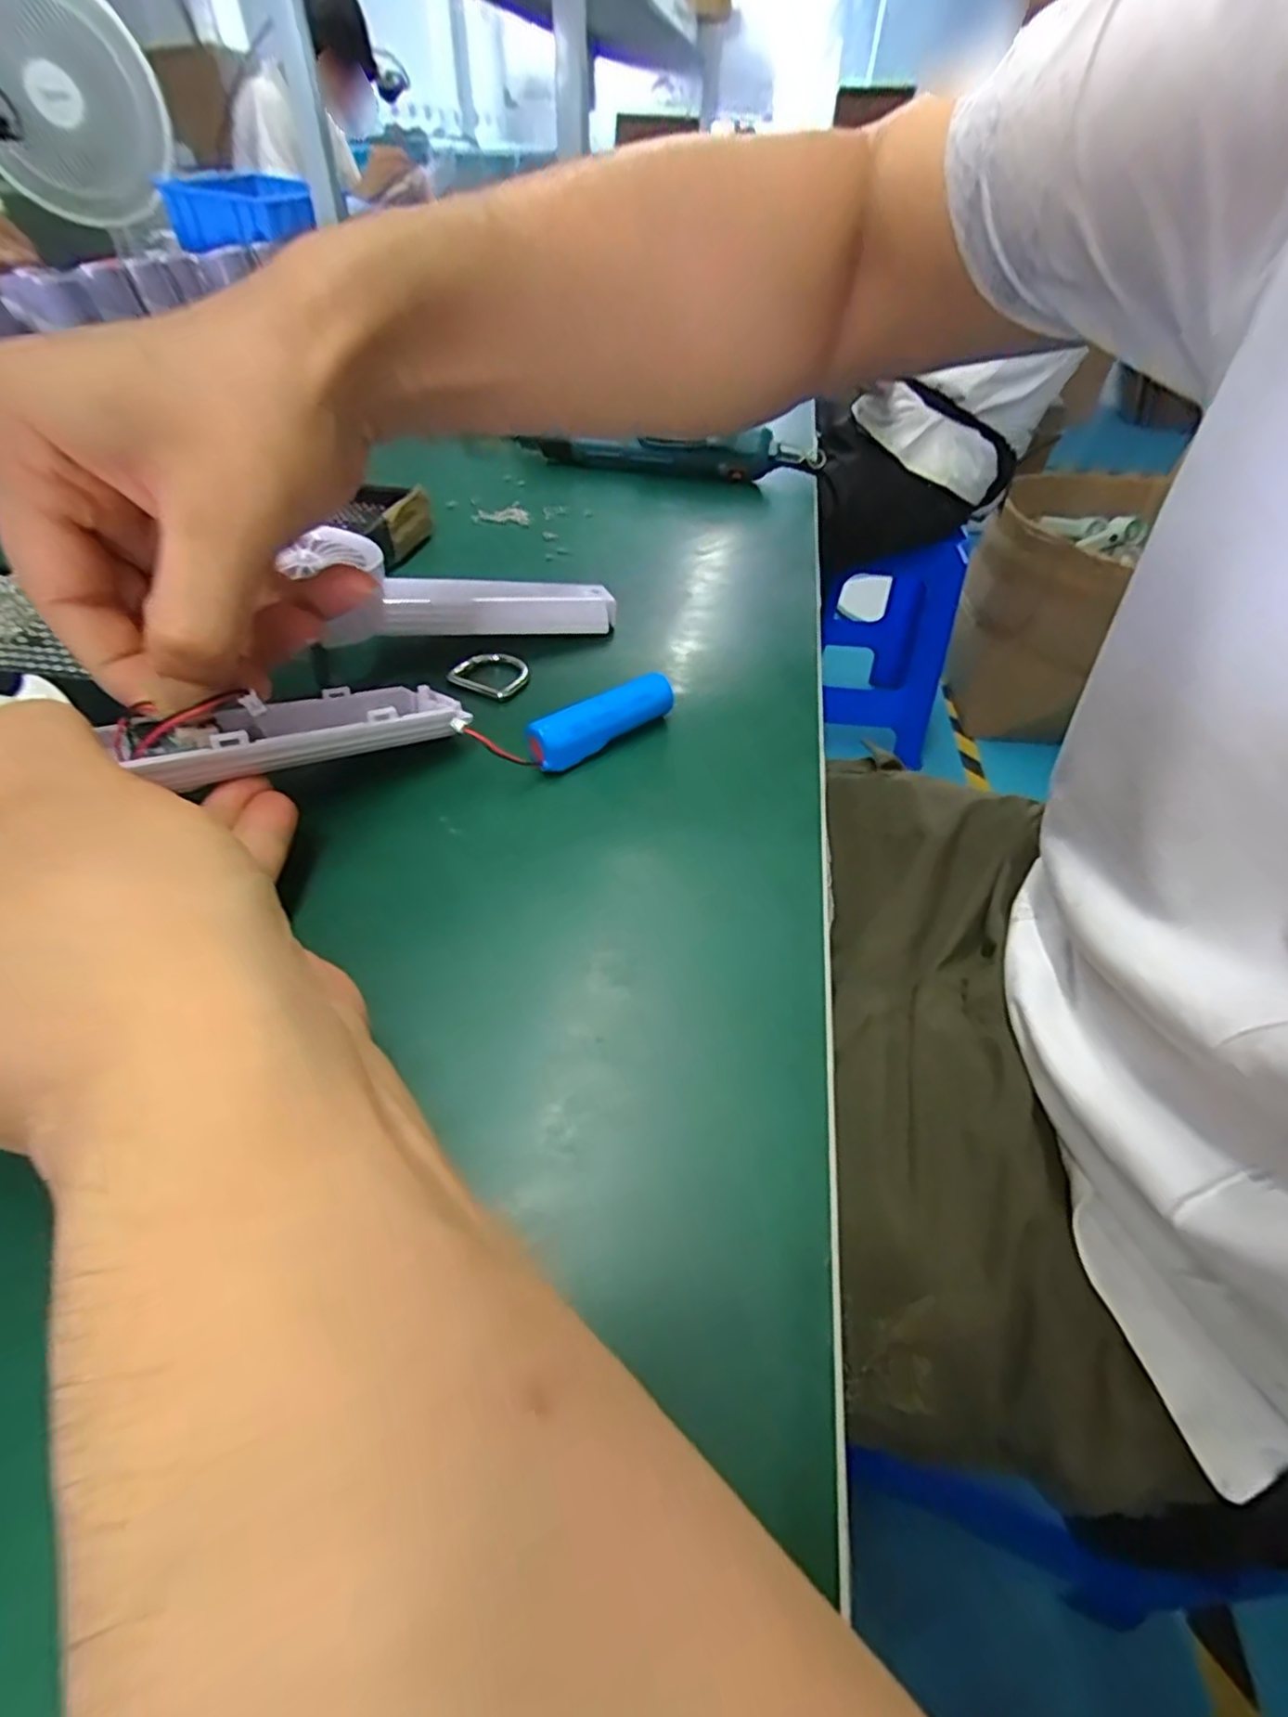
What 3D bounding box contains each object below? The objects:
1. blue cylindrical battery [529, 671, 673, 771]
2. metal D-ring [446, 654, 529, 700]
[{"bbox_3d":[-0.017,-0.057,0.275,0.068,0.015,0.015,-30,55,-28],"label":"blue cylindrical battery"},{"bbox_3d":[-0.071,-0.085,0.311,0.033,0.004,0.030,18,48,14],"label":"metal D-ring"}]

